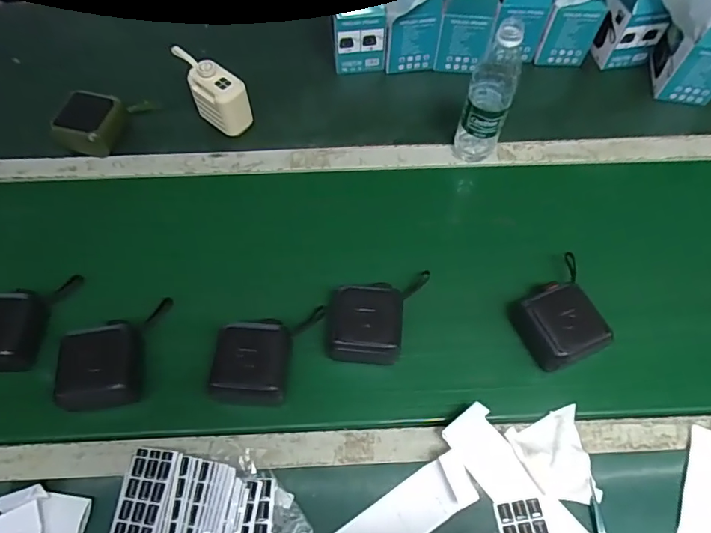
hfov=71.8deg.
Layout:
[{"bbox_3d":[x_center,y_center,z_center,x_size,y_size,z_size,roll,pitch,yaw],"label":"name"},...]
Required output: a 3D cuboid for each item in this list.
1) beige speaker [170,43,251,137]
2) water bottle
[{"bbox_3d":[-0.234,-0.278,0.791,0.135,0.098,0.056,34,66,16],"label":"beige speaker"},{"bbox_3d":[0.193,-0.244,0.703,0.064,0.226,0.060,16,63,7],"label":"water bottle"}]

